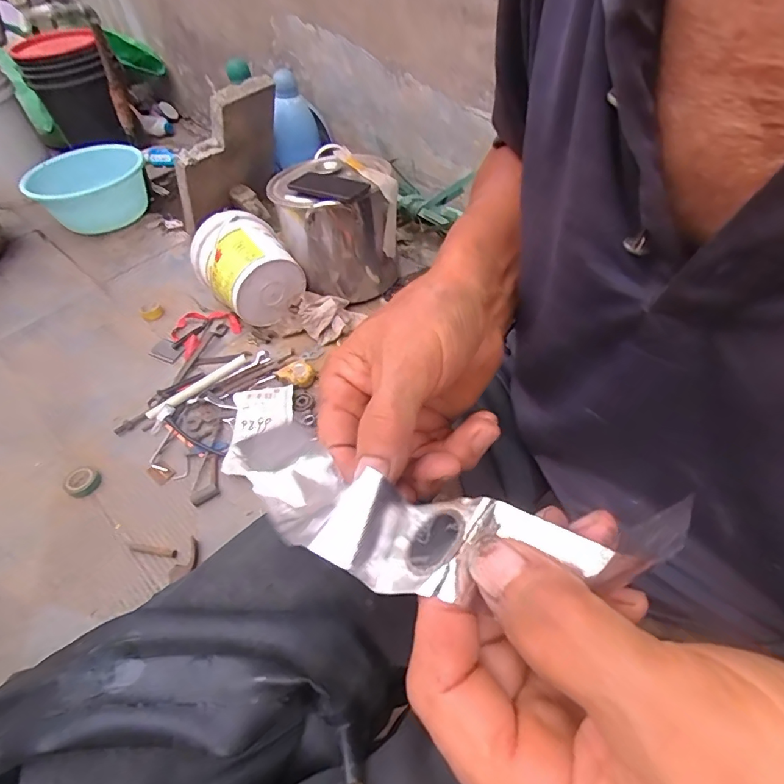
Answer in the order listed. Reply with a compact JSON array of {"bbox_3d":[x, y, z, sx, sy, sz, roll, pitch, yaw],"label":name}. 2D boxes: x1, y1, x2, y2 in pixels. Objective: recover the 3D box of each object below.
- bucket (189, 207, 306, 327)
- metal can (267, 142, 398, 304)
[{"bbox_3d":[-0.329,-0.279,1.086,0.187,0.218,0.188,34,61,30],"label":"bucket"},{"bbox_3d":[-0.127,-0.382,1.077,0.254,0.283,0.243,-3,49,3],"label":"metal can"}]

